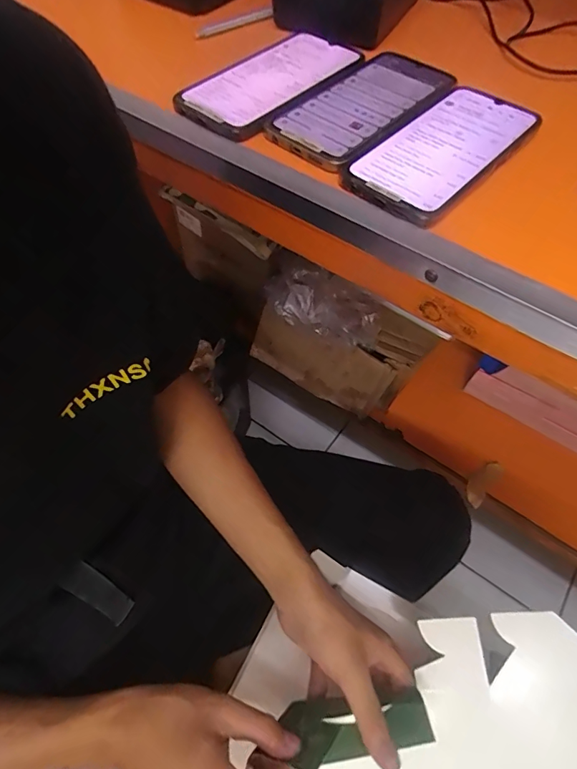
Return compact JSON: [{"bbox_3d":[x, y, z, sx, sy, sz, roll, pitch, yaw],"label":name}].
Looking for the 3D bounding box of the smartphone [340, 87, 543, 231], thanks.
[{"bbox_3d":[0.117,-0.178,0.332,0.084,0.012,0.168,37,64,20],"label":"smartphone"}]

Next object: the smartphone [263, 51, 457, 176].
[{"bbox_3d":[0.060,-0.228,0.360,0.089,0.012,0.166,35,64,20],"label":"smartphone"}]

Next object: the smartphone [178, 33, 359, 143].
[{"bbox_3d":[-0.014,-0.260,0.378,0.091,0.011,0.164,32,63,18],"label":"smartphone"}]

